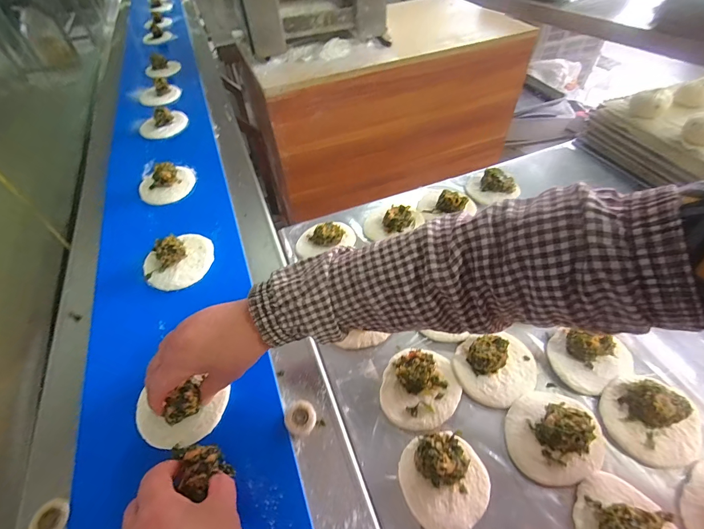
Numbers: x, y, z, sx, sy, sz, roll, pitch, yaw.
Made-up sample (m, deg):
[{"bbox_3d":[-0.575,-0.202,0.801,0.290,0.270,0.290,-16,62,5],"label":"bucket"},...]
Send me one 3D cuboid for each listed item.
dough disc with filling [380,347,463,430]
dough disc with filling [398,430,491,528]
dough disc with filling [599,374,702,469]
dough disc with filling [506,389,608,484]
[{"bbox_3d":[0.079,0.137,0.387,0.087,0.030,0.086,-1,50,1],"label":"dough disc with filling"},{"bbox_3d":[0.092,0.205,0.327,0.084,0.031,0.082,-1,50,1],"label":"dough disc with filling"},{"bbox_3d":[0.316,0.162,0.361,0.080,0.019,0.085,-1,50,1],"label":"dough disc with filling"},{"bbox_3d":[0.212,0.170,0.348,0.104,0.032,0.083,-18,52,-13],"label":"dough disc with filling"}]

